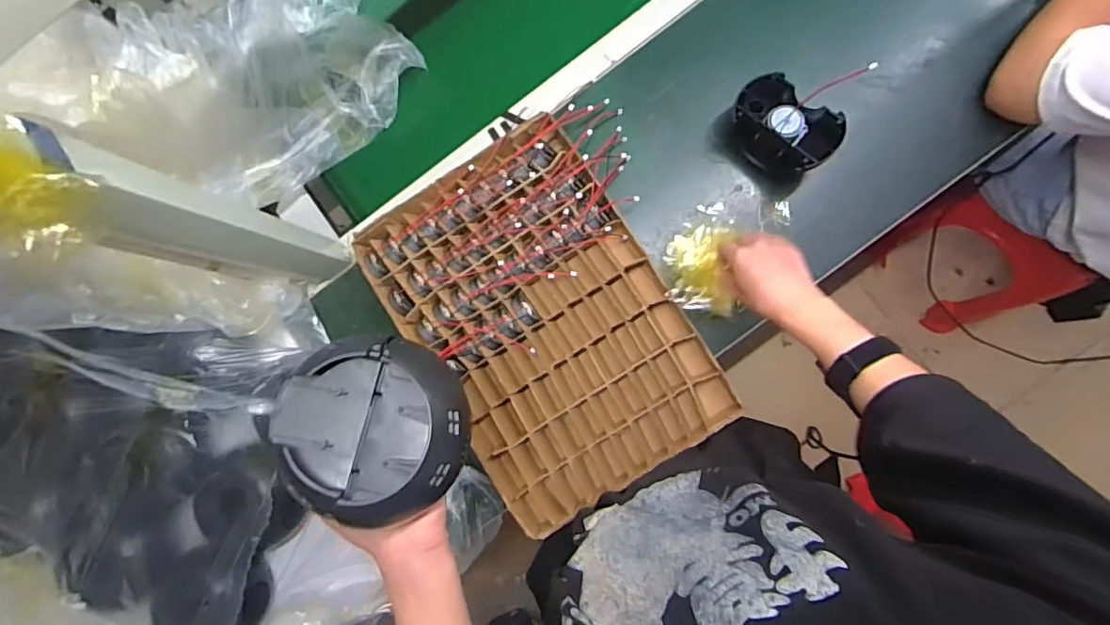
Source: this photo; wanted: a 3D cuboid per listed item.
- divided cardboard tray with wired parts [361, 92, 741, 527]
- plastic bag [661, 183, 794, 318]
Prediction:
[{"bbox_3d":[0.005,0.001,0.702,0.379,0.054,0.451,-31,84,2],"label":"divided cardboard tray with wired parts"},{"bbox_3d":[0.211,-0.084,0.685,0.112,0.079,0.186,34,90,6],"label":"plastic bag"}]

